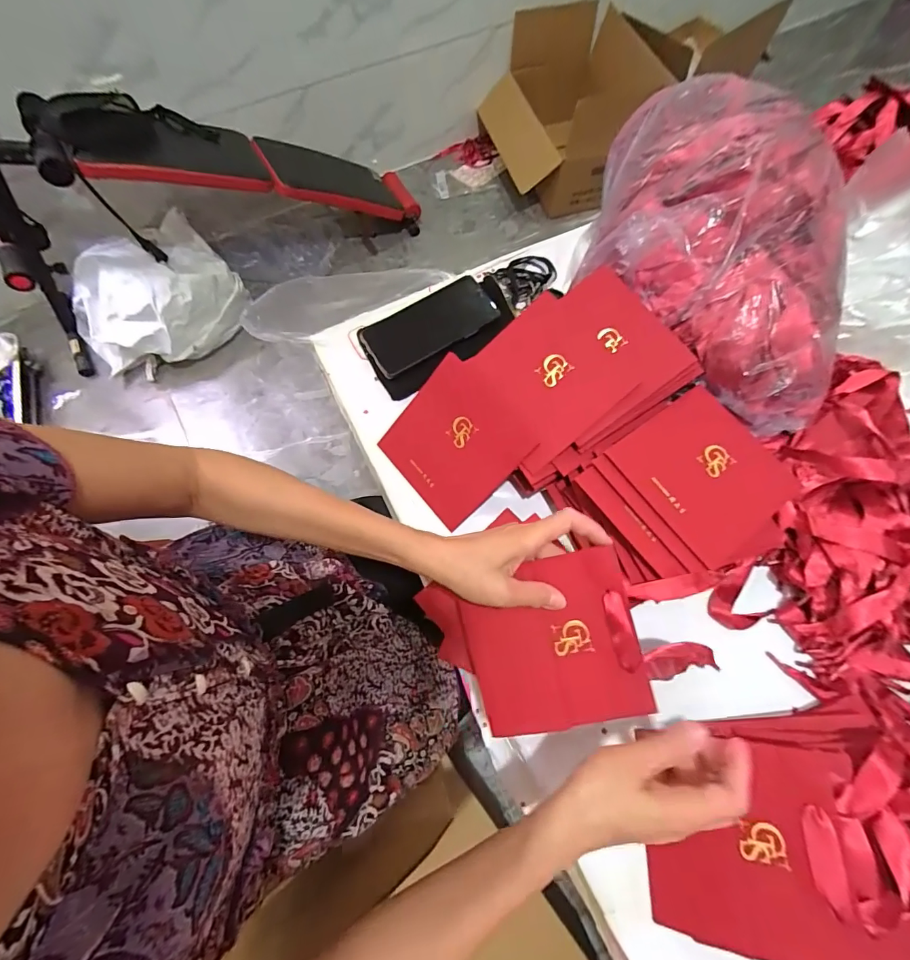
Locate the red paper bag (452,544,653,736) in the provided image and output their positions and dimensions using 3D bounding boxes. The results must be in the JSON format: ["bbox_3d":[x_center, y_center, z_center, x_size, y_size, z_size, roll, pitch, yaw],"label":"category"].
[{"bbox_3d":[0.079,0.140,0.371,0.142,0.012,0.137,-15,83,16],"label":"red paper bag"}]

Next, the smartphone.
[{"bbox_3d":[-0.033,-0.193,0.545,0.161,0.011,0.081,-29,75,-2],"label":"smartphone"}]

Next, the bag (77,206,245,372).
[{"bbox_3d":[-1.040,-0.621,1.499,0.533,0.267,0.501,-41,74,-15],"label":"bag"}]

